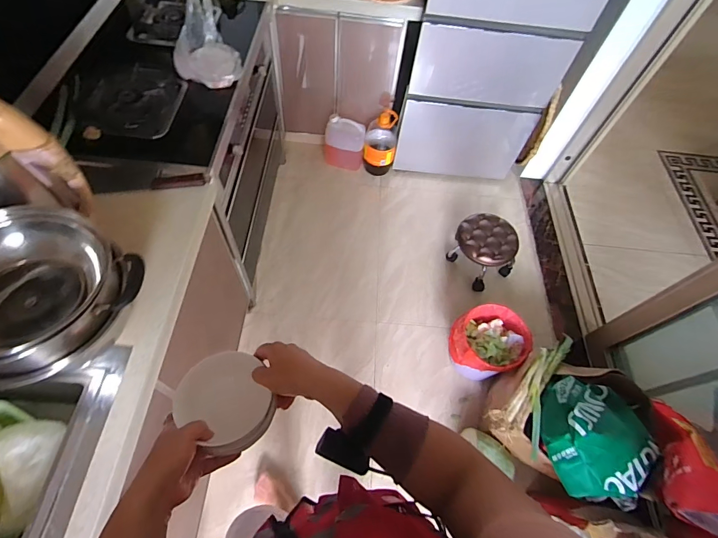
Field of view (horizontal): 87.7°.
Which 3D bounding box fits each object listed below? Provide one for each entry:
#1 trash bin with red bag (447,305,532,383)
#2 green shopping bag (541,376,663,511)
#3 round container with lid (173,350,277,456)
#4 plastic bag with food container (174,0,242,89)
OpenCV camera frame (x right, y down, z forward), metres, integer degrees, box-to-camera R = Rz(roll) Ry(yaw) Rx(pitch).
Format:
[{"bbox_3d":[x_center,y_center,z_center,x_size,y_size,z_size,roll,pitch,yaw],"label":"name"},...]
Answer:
[{"bbox_3d":[0.478,0.295,1.449,0.271,0.254,0.247,3,61,-5],"label":"trash bin with red bag"},{"bbox_3d":[0.686,0.483,1.086,0.295,0.138,0.333,17,61,3],"label":"green shopping bag"},{"bbox_3d":[-0.184,0.183,0.514,0.114,0.033,0.124,1,63,-2],"label":"round container with lid"},{"bbox_3d":[-0.415,-0.632,1.040,0.183,0.154,0.151,22,61,6],"label":"plastic bag with food container"}]

